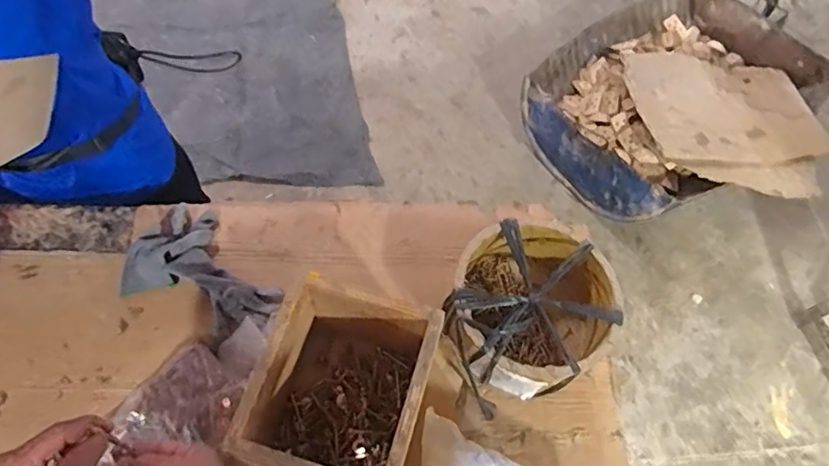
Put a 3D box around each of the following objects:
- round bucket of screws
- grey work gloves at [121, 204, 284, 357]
[{"bbox_3d":[0.151,0.099,0.773,0.227,0.109,0.216,2,64,-4],"label":"round bucket of screws"},{"bbox_3d":[-0.308,0.068,0.807,0.235,0.042,0.154,43,68,15],"label":"grey work gloves"}]

